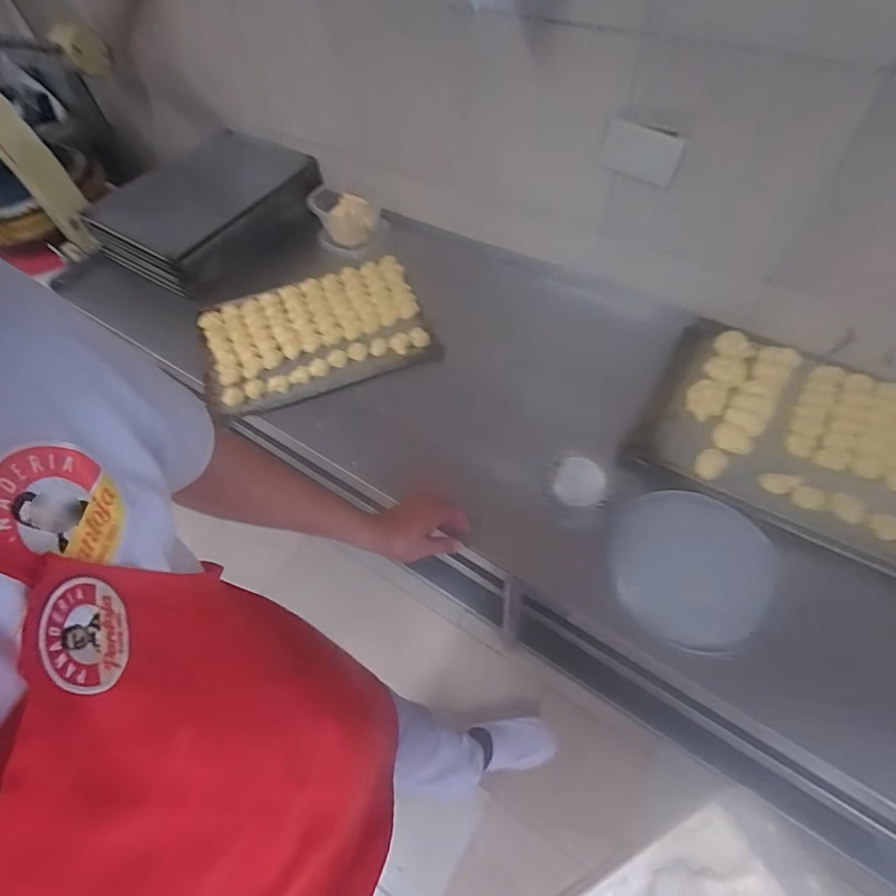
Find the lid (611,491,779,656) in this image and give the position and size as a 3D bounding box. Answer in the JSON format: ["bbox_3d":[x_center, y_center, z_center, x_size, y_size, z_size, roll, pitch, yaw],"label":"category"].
[{"bbox_3d":[0.335,0.163,0.679,0.204,0.021,0.211,-2,56,3],"label":"lid"}]

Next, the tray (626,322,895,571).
[{"bbox_3d":[0.565,-0.010,0.755,0.478,0.039,0.327,28,62,20],"label":"tray"}]

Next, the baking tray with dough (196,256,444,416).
[{"bbox_3d":[-0.267,-0.230,1.002,0.445,0.033,0.318,-19,58,-9],"label":"baking tray with dough"}]

